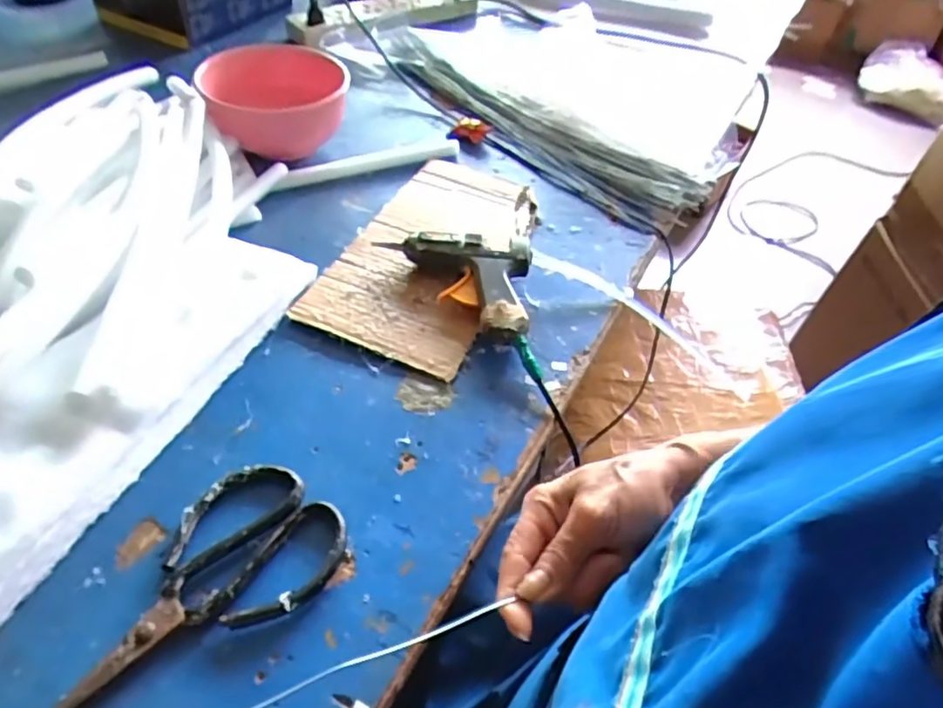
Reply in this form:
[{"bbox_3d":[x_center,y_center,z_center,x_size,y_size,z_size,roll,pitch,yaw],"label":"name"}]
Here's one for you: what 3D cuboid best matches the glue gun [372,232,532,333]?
[{"bbox_3d":[-0.013,-0.059,0.520,0.130,0.035,0.113,1,48,-5],"label":"glue gun"}]

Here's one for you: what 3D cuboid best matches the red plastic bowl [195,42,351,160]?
[{"bbox_3d":[-0.211,-0.266,0.666,0.148,0.079,0.142,-5,48,-11],"label":"red plastic bowl"}]

